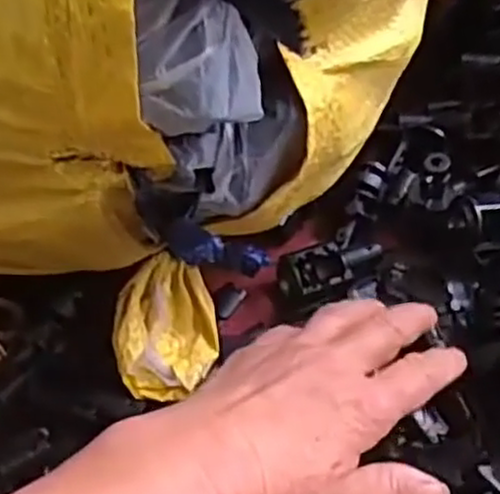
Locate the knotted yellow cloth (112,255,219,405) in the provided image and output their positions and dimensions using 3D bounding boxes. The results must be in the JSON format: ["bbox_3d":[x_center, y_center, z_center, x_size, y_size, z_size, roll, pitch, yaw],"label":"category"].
[{"bbox_3d":[-0.039,0.038,0.344,0.045,0.026,0.063,-4,59,-2],"label":"knotted yellow cloth"}]

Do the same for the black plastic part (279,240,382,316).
[{"bbox_3d":[0.041,0.014,0.377,0.051,0.022,0.029,-17,60,-10],"label":"black plastic part"}]

